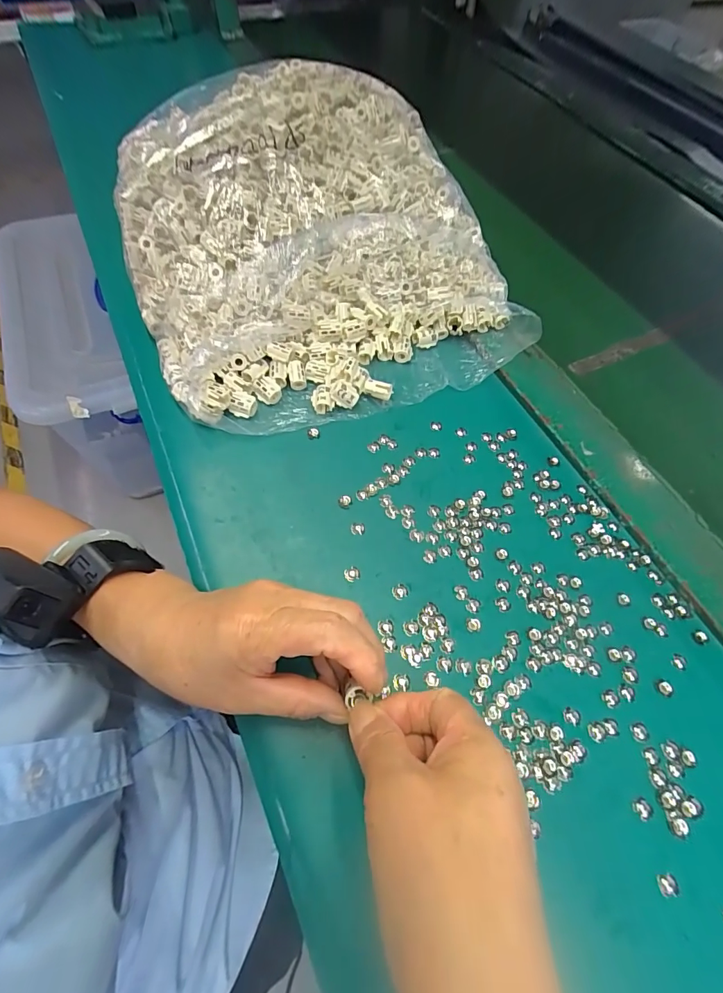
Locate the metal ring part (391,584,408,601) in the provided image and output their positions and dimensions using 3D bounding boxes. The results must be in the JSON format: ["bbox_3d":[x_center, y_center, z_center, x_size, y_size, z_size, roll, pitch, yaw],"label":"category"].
[{"bbox_3d":[0.026,0.064,0.293,0.012,0.004,0.010,-34,68,-20],"label":"metal ring part"}]

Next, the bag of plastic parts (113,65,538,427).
[{"bbox_3d":[-0.052,-0.257,0.412,0.325,0.104,0.387,-20,63,-15],"label":"bag of plastic parts"}]

